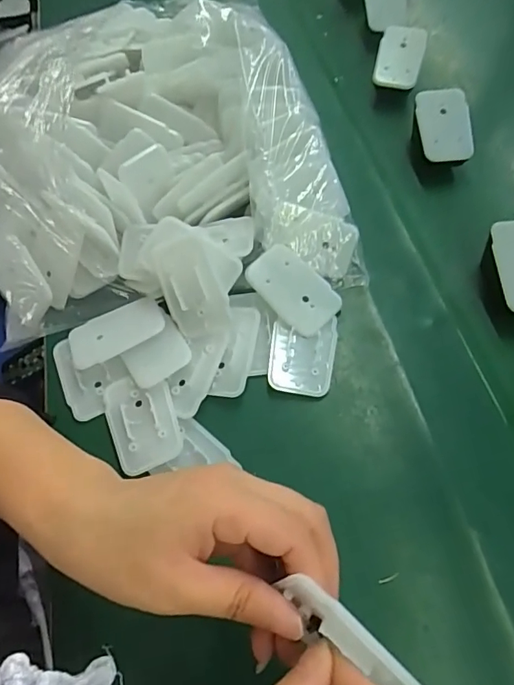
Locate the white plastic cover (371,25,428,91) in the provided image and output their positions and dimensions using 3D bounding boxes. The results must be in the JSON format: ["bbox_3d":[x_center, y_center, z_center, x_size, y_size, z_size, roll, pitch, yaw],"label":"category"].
[{"bbox_3d":[0.135,-0.271,0.462,0.042,0.012,0.057,14,92,12],"label":"white plastic cover"}]

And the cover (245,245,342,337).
[{"bbox_3d":[0.026,-0.039,0.355,0.068,0.007,0.043,44,75,3],"label":"cover"}]

